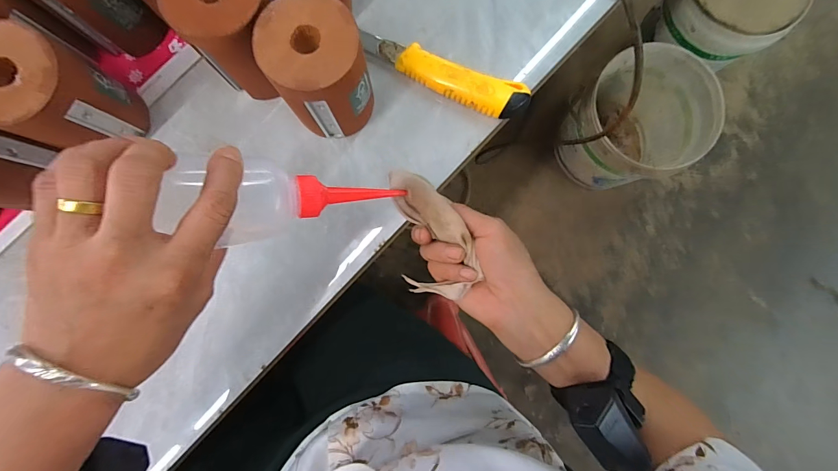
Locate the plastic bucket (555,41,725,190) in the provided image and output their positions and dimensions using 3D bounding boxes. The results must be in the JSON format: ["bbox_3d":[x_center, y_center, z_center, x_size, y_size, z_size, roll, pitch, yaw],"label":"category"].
[{"bbox_3d":[0.554,-0.293,0.977,0.348,0.300,0.305,-31,85,-2],"label":"plastic bucket"}]

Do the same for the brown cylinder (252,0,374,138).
[{"bbox_3d":[-0.084,-0.137,0.319,0.078,0.104,0.084,-28,85,-2],"label":"brown cylinder"}]

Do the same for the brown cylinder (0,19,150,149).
[{"bbox_3d":[-0.304,-0.118,0.316,0.080,0.102,0.076,0,85,0],"label":"brown cylinder"}]

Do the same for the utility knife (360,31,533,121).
[{"bbox_3d":[0.023,-0.157,0.363,0.172,0.022,0.035,21,85,2],"label":"utility knife"}]

